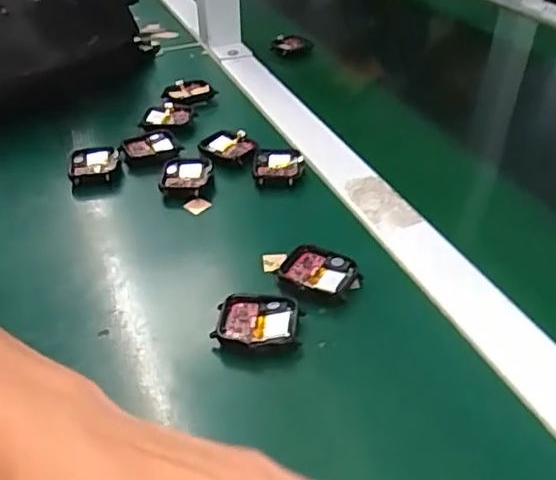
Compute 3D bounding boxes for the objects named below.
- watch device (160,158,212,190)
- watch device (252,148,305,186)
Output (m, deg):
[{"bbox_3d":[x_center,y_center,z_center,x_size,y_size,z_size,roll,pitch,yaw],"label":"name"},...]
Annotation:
[{"bbox_3d":[-0.069,-0.051,0.449,0.035,0.007,0.043,0,38,0],"label":"watch device"},{"bbox_3d":[0.000,-0.056,0.452,0.039,0.012,0.040,0,39,6],"label":"watch device"}]

